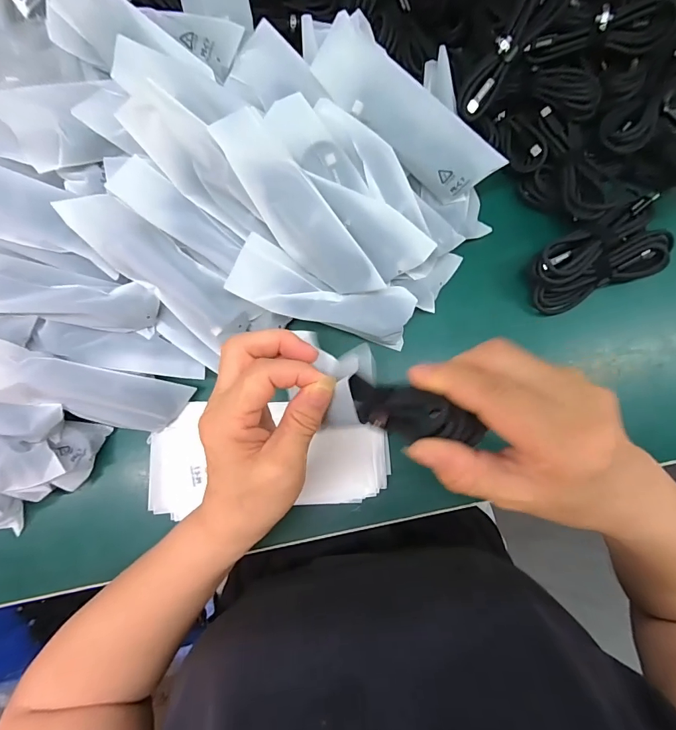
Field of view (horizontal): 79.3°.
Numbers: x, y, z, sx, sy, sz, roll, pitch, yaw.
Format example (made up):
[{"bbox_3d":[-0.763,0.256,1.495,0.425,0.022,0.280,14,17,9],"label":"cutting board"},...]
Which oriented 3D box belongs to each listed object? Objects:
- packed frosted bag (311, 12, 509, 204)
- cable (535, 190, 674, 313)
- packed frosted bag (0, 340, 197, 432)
[{"bbox_3d":[0.052,-0.188,0.313,0.152,0.016,0.050,33,125,-16],"label":"packed frosted bag"},{"bbox_3d":[0.216,-0.091,0.345,0.115,0.045,0.063,-23,83,0],"label":"cable"},{"bbox_3d":[-0.194,0.021,0.315,0.149,0.031,0.044,20,83,-39],"label":"packed frosted bag"}]

